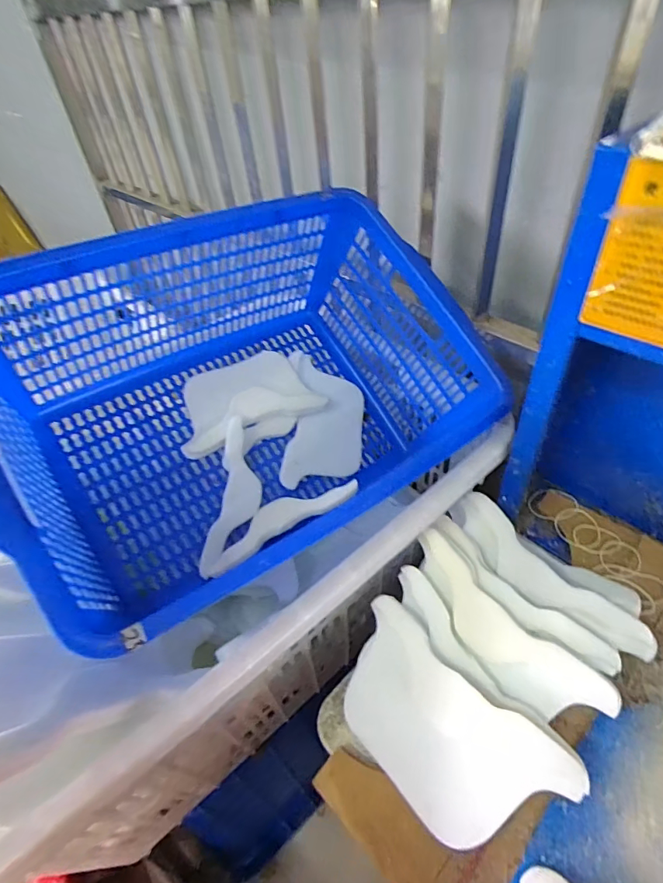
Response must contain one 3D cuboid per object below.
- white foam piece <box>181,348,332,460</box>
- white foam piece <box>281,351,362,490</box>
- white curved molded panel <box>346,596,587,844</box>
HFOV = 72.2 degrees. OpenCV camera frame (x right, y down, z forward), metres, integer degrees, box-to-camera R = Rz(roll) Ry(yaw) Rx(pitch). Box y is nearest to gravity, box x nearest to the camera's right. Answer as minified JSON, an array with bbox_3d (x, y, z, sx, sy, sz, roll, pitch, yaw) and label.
[{"bbox_3d":[-0.141,-0.073,0.726,0.224,0.026,0.129,-25,73,-22],"label":"white foam piece"},{"bbox_3d":[-0.010,-0.034,0.760,0.130,0.014,0.230,10,71,-17],"label":"white foam piece"},{"bbox_3d":[0.102,0.280,0.450,0.226,0.023,0.126,35,77,33],"label":"white curved molded panel"}]

